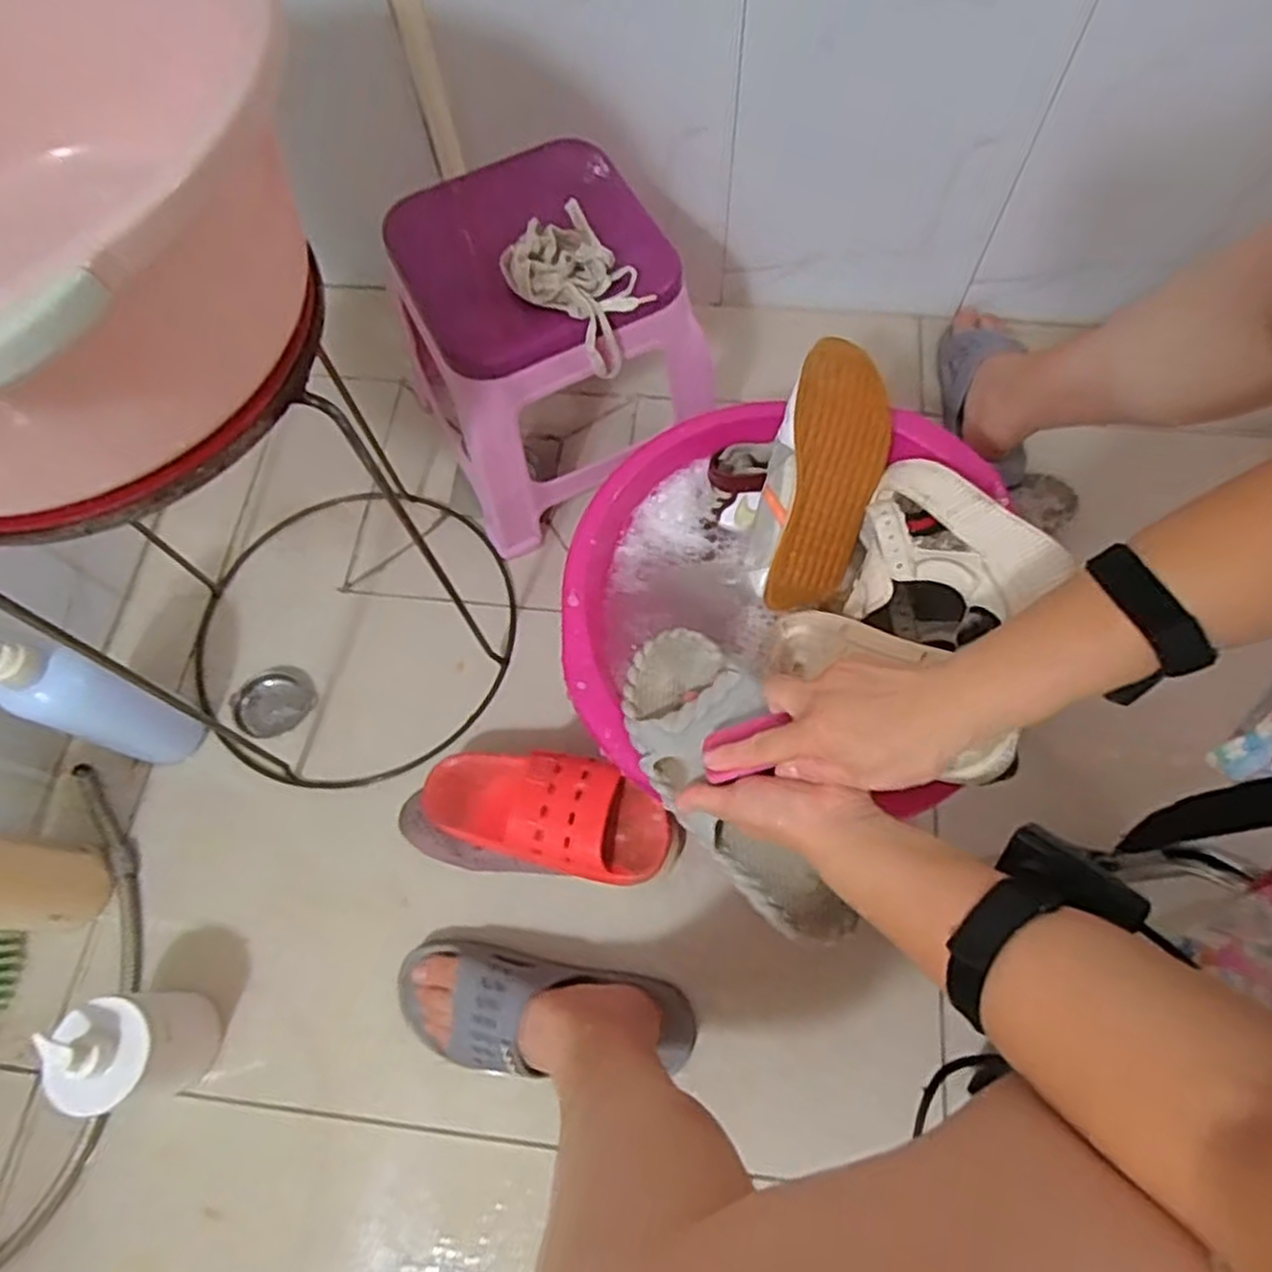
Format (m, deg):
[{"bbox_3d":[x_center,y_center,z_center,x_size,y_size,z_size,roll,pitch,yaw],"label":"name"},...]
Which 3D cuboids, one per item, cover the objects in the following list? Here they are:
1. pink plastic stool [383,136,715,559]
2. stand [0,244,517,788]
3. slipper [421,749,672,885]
[{"bbox_3d":[-0.098,-0.298,0.818,0.253,0.294,0.238,-28,69,-10],"label":"pink plastic stool"},{"bbox_3d":[-0.314,-0.089,0.645,0.350,0.448,0.277,38,73,16],"label":"stand"},{"bbox_3d":[-0.090,0.146,0.672,0.240,0.063,0.095,7,67,25],"label":"slipper"}]

